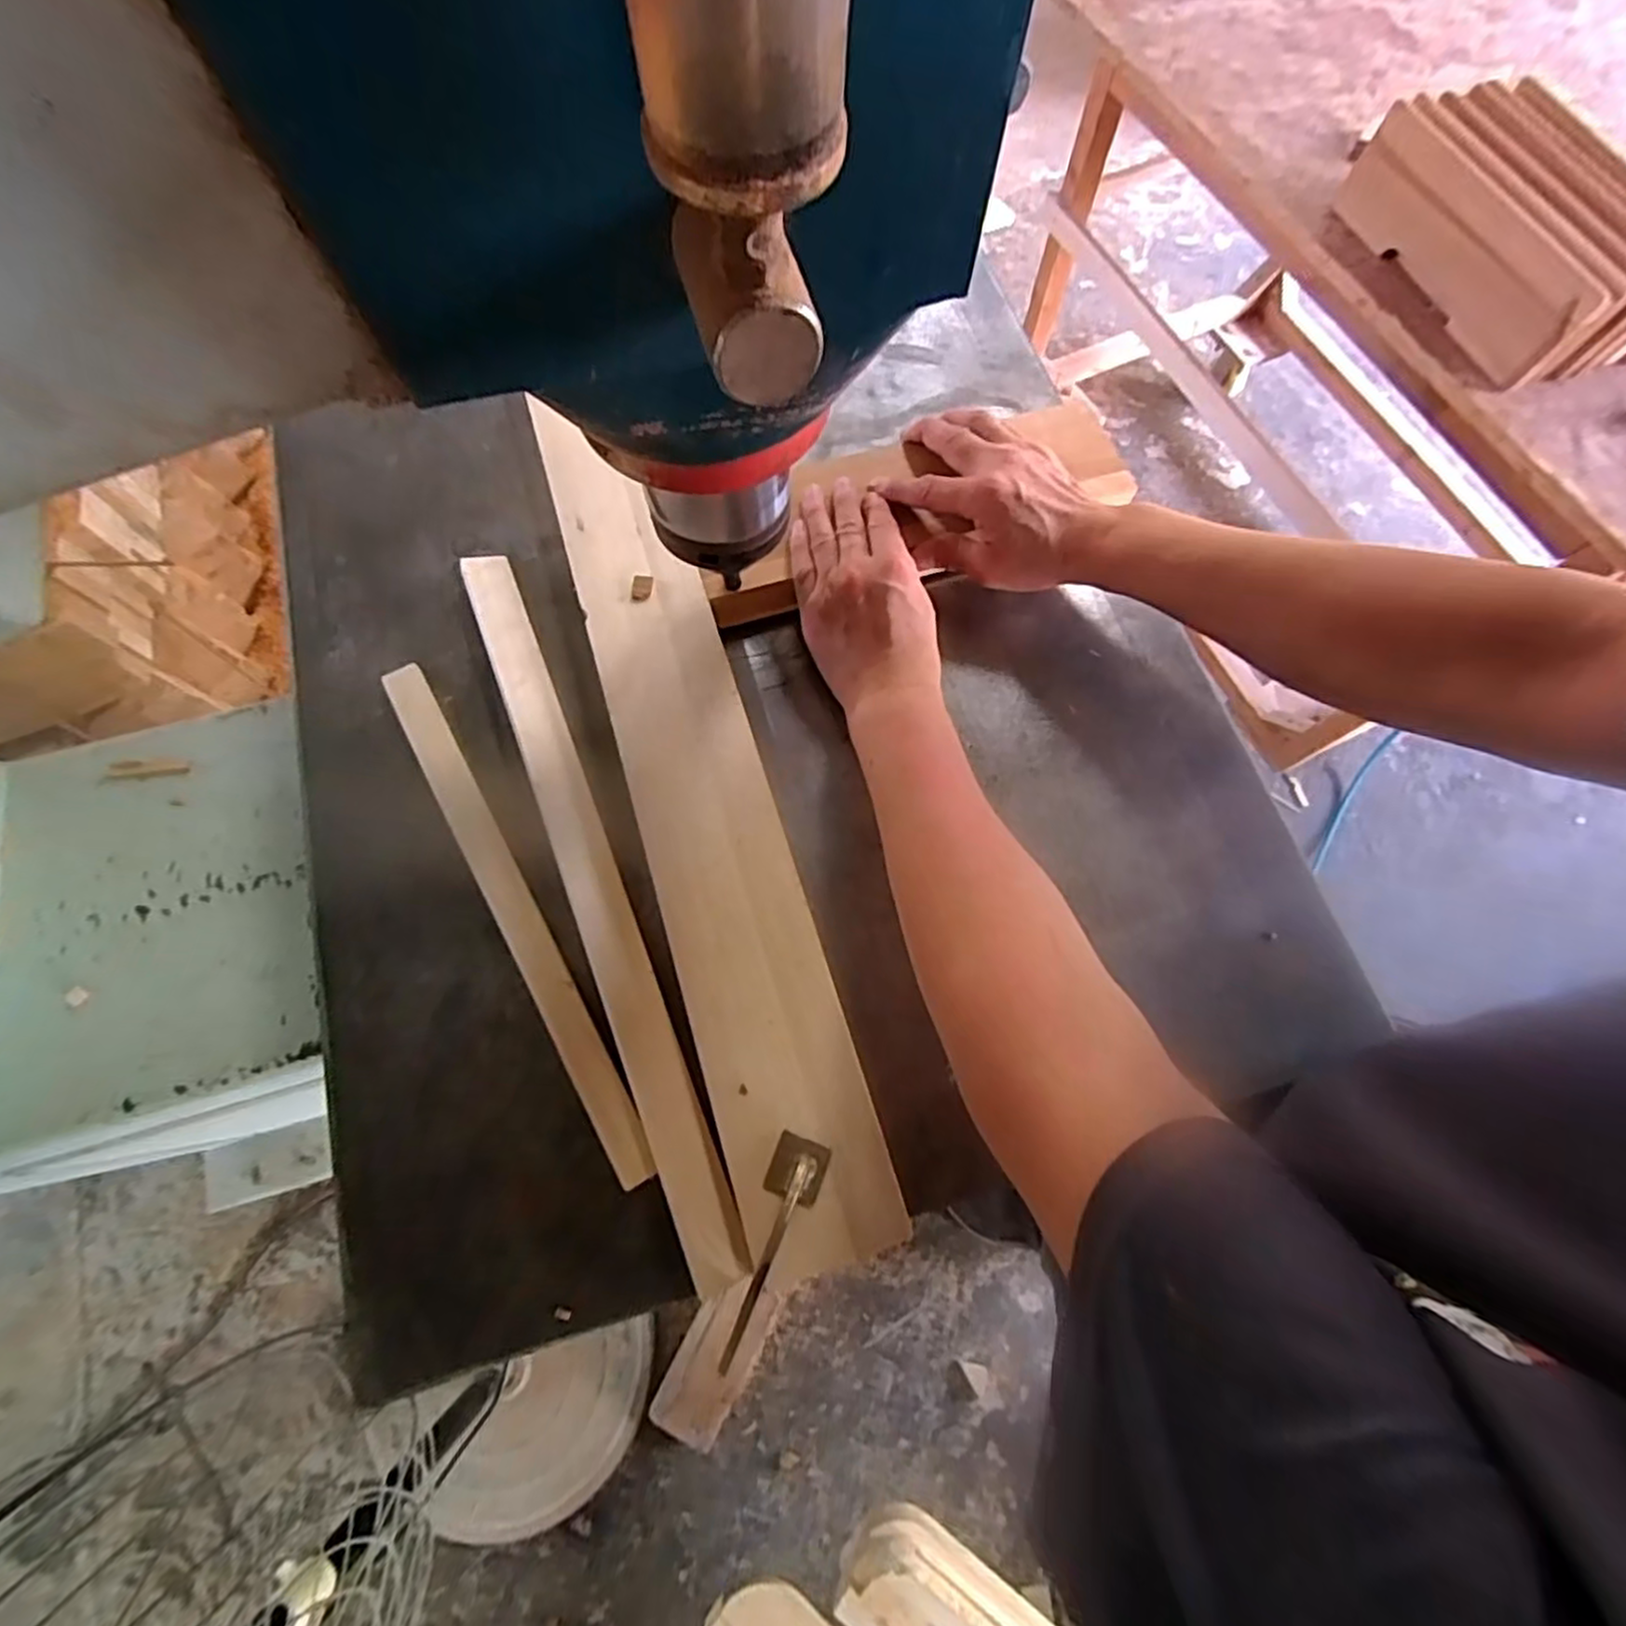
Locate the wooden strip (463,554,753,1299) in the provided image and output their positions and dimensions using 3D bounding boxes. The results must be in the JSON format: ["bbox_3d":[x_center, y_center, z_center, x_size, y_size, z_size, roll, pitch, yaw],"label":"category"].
[{"bbox_3d":[-0.133,0.032,0.419,0.029,0.021,0.458,-22,75,-9],"label":"wooden strip"}]

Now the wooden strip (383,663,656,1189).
[{"bbox_3d":[-0.181,0.051,0.417,0.027,0.013,0.345,-29,76,-11],"label":"wooden strip"}]

